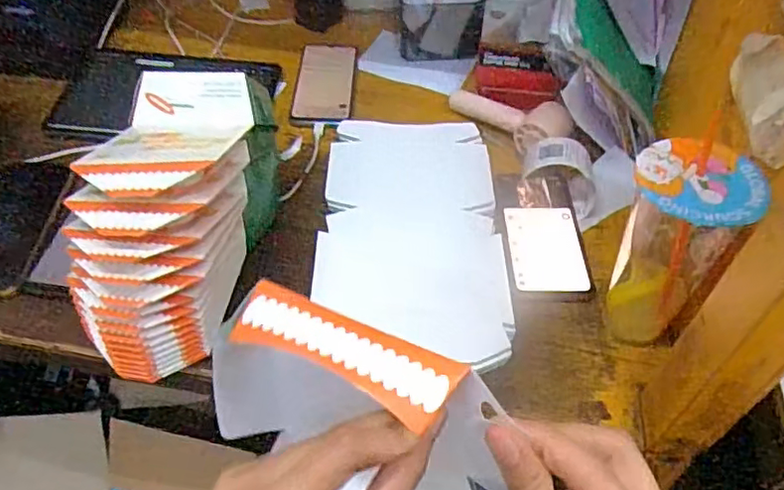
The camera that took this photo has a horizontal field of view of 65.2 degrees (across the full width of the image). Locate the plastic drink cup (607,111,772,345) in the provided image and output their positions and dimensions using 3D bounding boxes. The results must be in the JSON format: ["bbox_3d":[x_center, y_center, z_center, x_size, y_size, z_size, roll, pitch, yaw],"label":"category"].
[{"bbox_3d":[0.214,0.009,0.501,0.075,0.187,0.078,1,49,-1],"label":"plastic drink cup"}]

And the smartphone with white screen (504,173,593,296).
[{"bbox_3d":[0.155,-0.014,0.630,0.074,0.015,0.148,2,49,-1],"label":"smartphone with white screen"}]

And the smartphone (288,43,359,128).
[{"bbox_3d":[-0.085,-0.210,0.786,0.071,0.004,0.162,3,49,0],"label":"smartphone"}]

